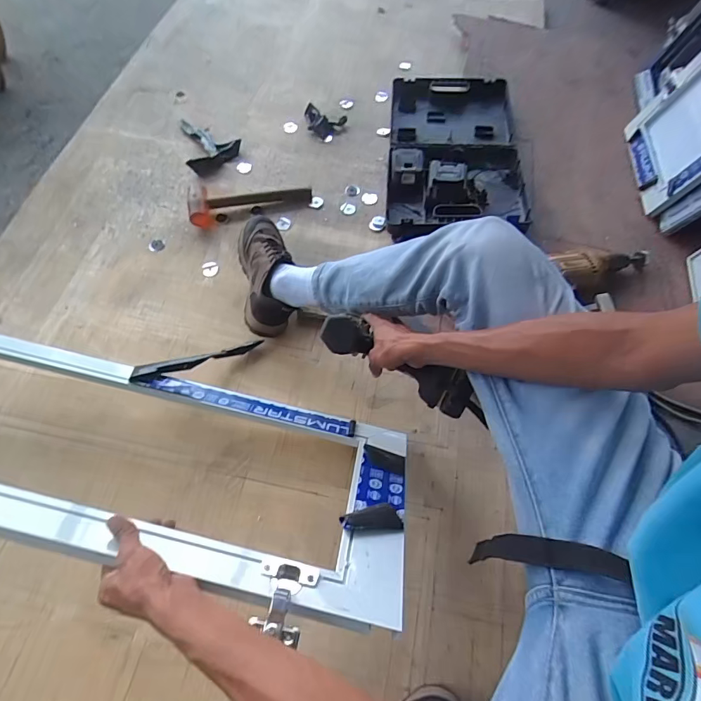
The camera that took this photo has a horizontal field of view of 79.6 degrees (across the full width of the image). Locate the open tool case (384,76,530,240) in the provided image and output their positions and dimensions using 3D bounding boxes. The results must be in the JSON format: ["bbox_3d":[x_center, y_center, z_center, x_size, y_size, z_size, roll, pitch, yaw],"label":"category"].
[{"bbox_3d":[0.253,-0.488,1.046,0.317,0.081,0.552,4,61,1],"label":"open tool case"}]

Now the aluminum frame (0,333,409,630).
[{"bbox_3d":[-0.312,0.119,0.579,0.794,0.026,0.333,14,28,1],"label":"aluminum frame"}]

